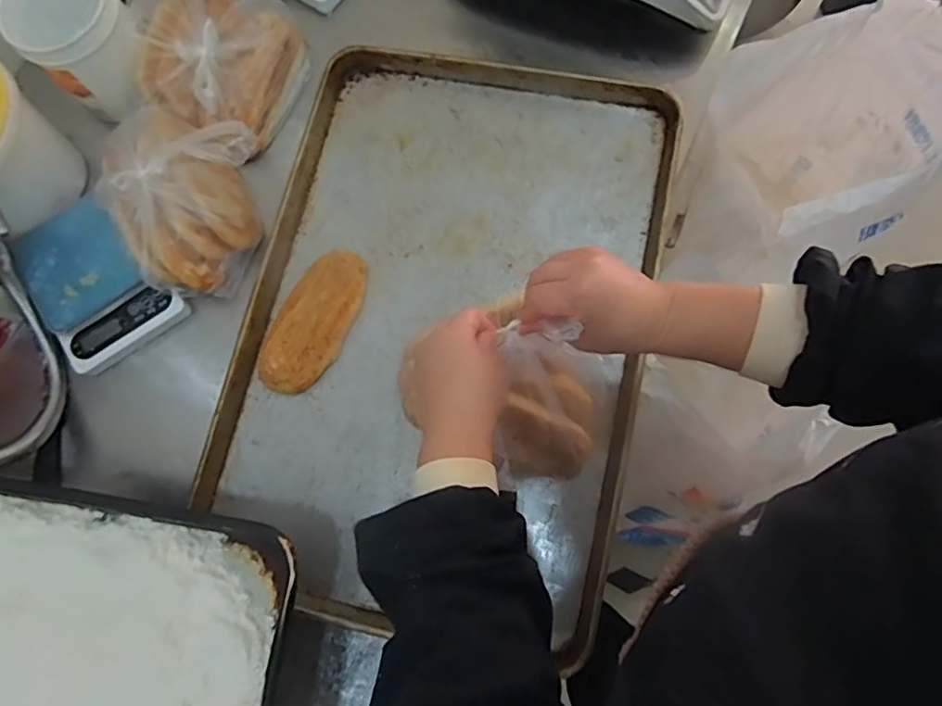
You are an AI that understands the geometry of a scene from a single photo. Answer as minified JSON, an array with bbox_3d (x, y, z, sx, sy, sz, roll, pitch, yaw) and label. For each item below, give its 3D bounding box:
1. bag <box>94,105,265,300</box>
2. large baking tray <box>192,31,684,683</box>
[{"bbox_3d":[-0.310,-0.159,0.641,0.153,0.094,0.178,13,77,7],"label":"bag"},{"bbox_3d":[-0.023,-0.041,0.637,0.410,0.040,0.612,11,77,5],"label":"large baking tray"}]

